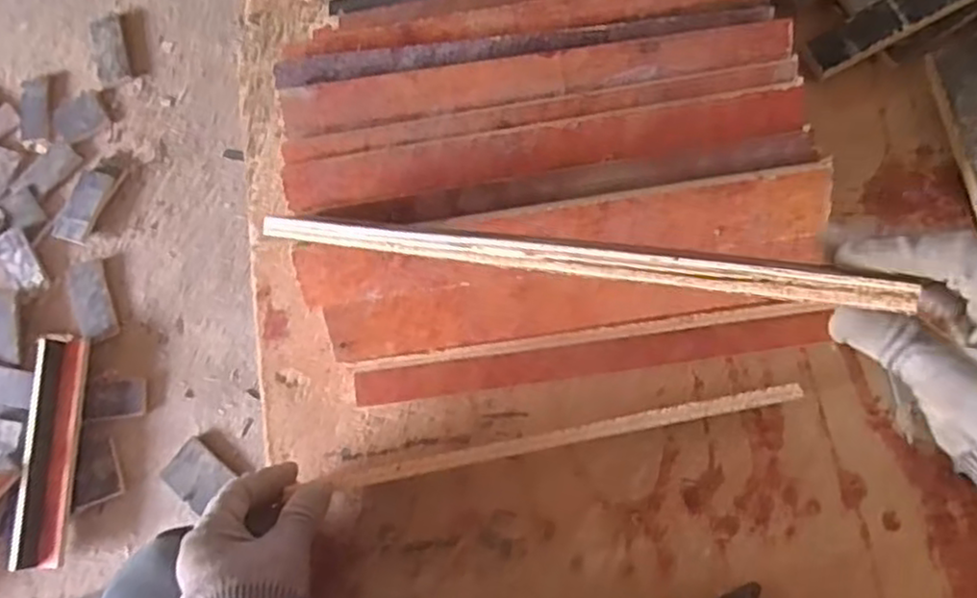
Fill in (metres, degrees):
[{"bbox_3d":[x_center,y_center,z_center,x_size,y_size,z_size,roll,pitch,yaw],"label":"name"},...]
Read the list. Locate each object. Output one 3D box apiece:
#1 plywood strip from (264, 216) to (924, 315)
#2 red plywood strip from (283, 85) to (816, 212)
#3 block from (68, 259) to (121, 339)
[{"bbox_3d":[0.024,-0.024,0.386,0.362,0.010,0.015,8,76,26],"label":"plywood strip"},{"bbox_3d":[0.036,-0.107,0.504,0.365,0.009,0.036,-9,96,4],"label":"red plywood strip"},{"bbox_3d":[-0.732,0.003,1.313,0.065,0.023,0.146,-20,75,-2],"label":"block"}]

